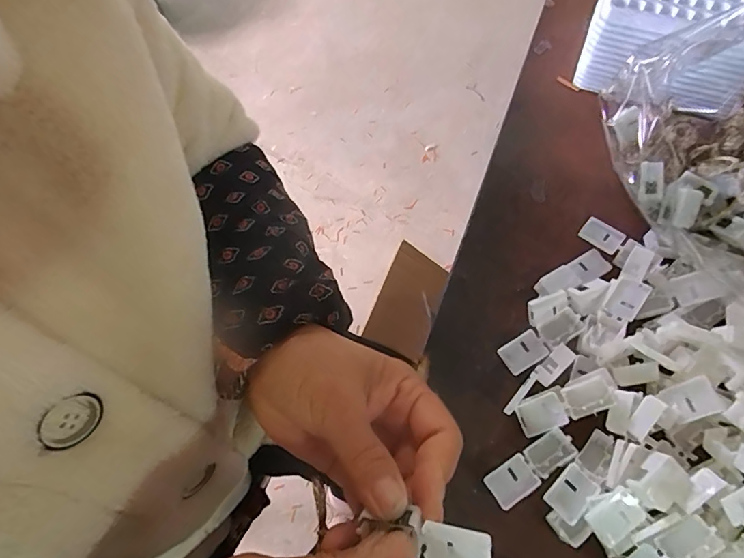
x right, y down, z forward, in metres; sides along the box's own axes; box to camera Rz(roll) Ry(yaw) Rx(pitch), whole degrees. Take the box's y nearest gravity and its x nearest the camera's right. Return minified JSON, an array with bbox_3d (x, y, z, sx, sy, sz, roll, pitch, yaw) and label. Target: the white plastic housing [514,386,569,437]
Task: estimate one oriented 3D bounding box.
[{"bbox_3d":[0.103,0.081,0.276,0.030,0.004,0.021,-31,58,27],"label":"white plastic housing"}]

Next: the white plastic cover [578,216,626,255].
[{"bbox_3d":[0.166,-0.031,0.329,0.028,0.004,0.021,39,72,20],"label":"white plastic cover"}]

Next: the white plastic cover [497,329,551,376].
[{"bbox_3d":[0.099,0.048,0.299,0.027,0.007,0.020,-28,65,-10],"label":"white plastic cover"}]

